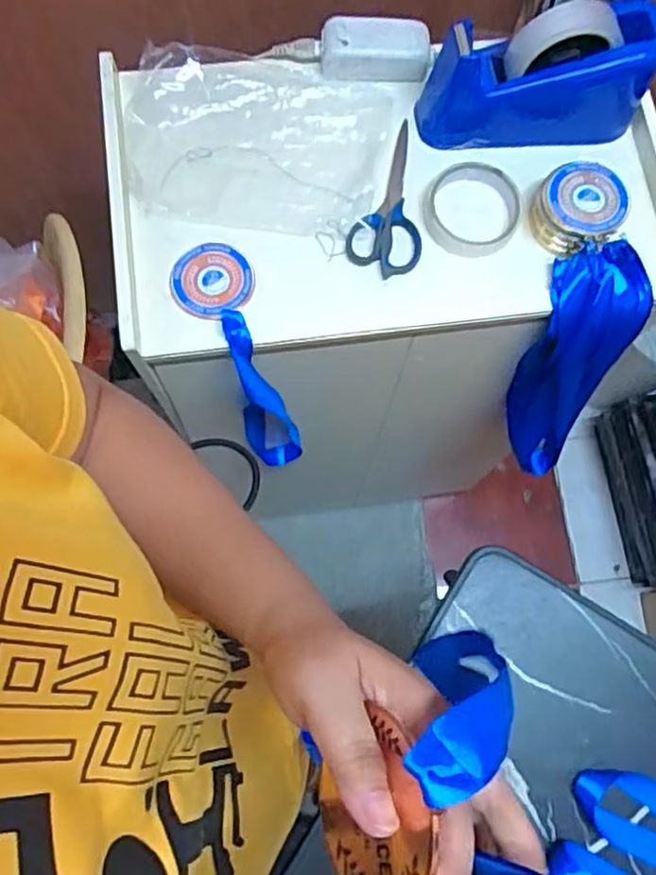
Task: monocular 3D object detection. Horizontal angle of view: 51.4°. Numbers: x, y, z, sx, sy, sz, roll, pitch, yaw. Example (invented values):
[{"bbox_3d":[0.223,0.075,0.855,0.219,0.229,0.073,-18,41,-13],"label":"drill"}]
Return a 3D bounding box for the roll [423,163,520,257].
[{"bbox_3d":[0.134,-0.216,0.639,0.088,0.018,0.085,1,75,-2],"label":"roll"}]

